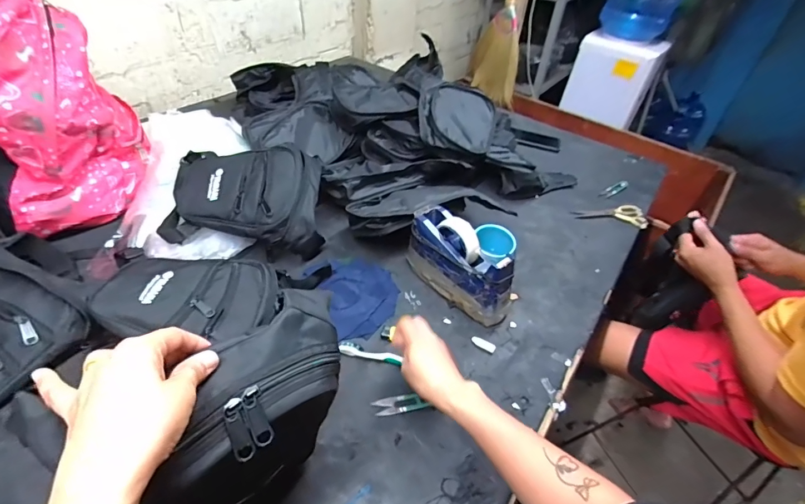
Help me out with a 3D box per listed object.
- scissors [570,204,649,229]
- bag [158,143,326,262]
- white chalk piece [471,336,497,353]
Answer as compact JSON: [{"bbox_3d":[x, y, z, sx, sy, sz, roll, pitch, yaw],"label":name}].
[{"bbox_3d":[0.477,-0.089,0.901,0.164,0.021,0.053,6,43,0],"label":"scissors"},{"bbox_3d":[-0.291,-0.097,0.740,0.286,0.089,0.202,1,76,9],"label":"bag"},{"bbox_3d":[0.127,0.145,0.618,0.039,0.008,0.014,27,48,19],"label":"white chalk piece"}]

